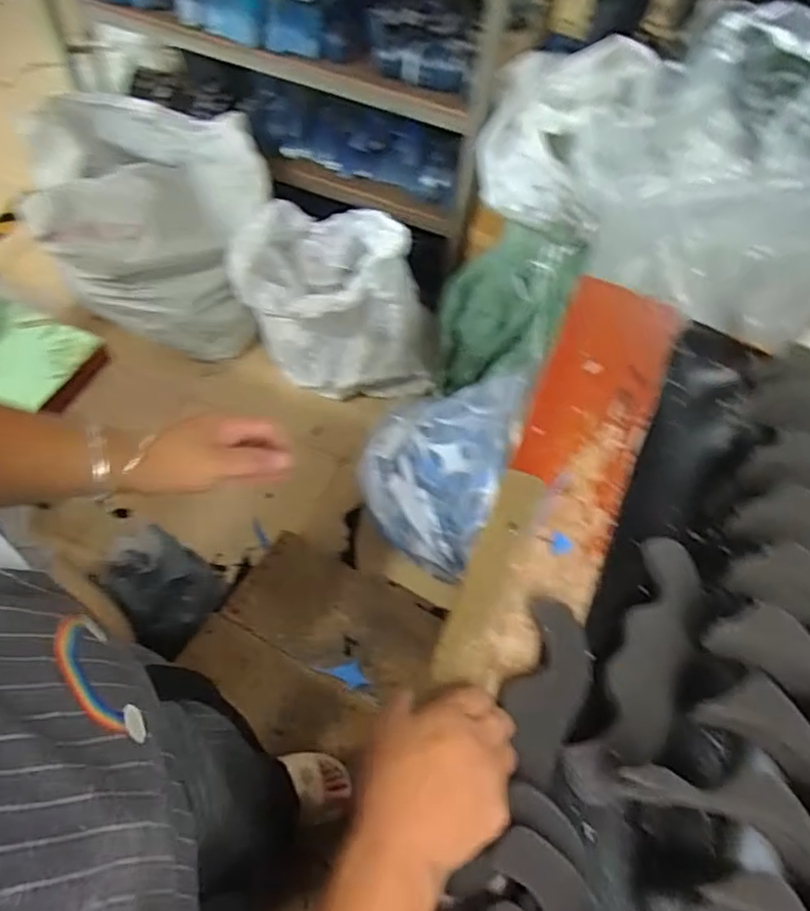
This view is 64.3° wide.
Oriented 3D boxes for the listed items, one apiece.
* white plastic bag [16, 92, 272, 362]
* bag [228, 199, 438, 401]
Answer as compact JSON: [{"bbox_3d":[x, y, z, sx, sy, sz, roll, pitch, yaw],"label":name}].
[{"bbox_3d":[-0.643,-0.561,1.669,0.547,0.579,0.327,8,59,5],"label":"white plastic bag"},{"bbox_3d":[-0.170,-0.400,1.706,0.512,0.564,0.248,9,59,5],"label":"bag"}]

